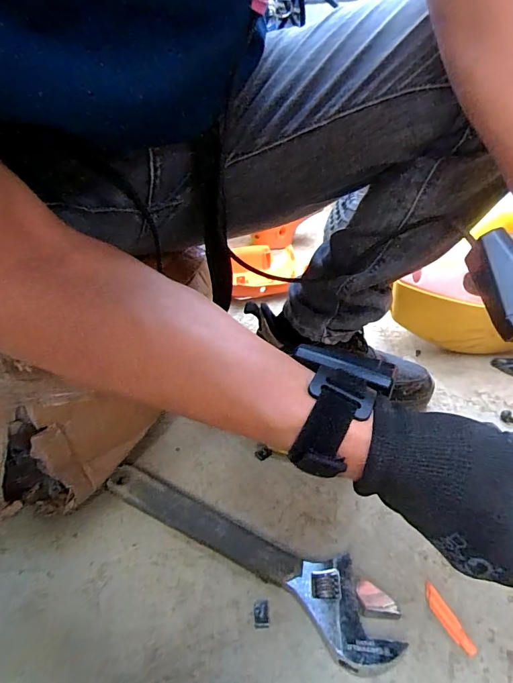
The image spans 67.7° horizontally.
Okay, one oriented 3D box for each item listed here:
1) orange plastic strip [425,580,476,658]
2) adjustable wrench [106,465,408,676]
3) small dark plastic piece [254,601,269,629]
[{"bbox_3d":[0.150,0.218,0.302,0.010,0.011,0.050,-12,36,-21],"label":"orange plastic strip"},{"bbox_3d":[-0.016,0.178,0.347,0.283,0.020,0.063,22,38,27],"label":"adjustable wrench"},{"bbox_3d":[0.004,0.217,0.305,0.011,0.004,0.019,1,33,-2],"label":"small dark plastic piece"}]

